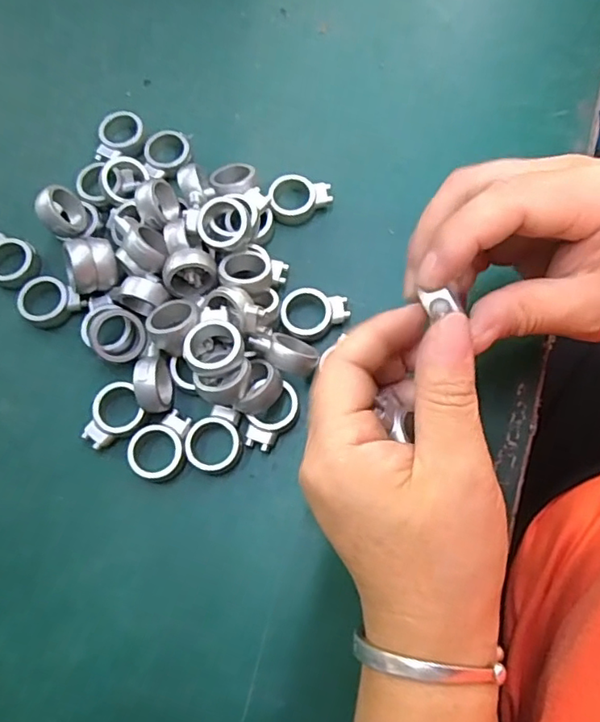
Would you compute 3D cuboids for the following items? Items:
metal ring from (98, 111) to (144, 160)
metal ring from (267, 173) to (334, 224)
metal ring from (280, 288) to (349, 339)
[{"bbox_3d":[-0.103,-0.128,0.319,0.030,0.011,0.026,-37,75,-10],"label":"metal ring"},{"bbox_3d":[0.001,-0.089,0.300,0.033,0.014,0.026,-4,72,0],"label":"metal ring"},{"bbox_3d":[0.008,-0.024,0.281,0.033,0.011,0.025,-7,72,-1],"label":"metal ring"}]

